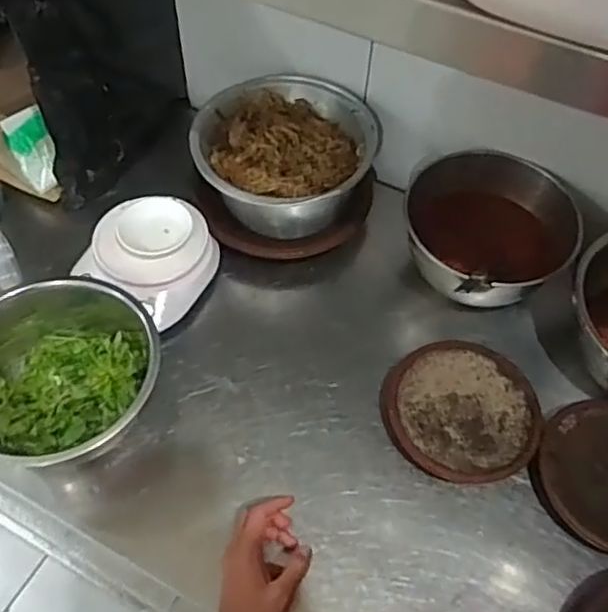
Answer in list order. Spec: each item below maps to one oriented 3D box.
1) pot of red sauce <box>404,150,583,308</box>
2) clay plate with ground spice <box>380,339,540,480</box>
[{"bbox_3d":[0.215,-0.091,0.798,0.209,0.116,0.189,-25,60,-18],"label":"pot of red sauce"},{"bbox_3d":[0.175,0.118,0.721,0.169,0.036,0.163,1,55,-2],"label":"clay plate with ground spice"}]

